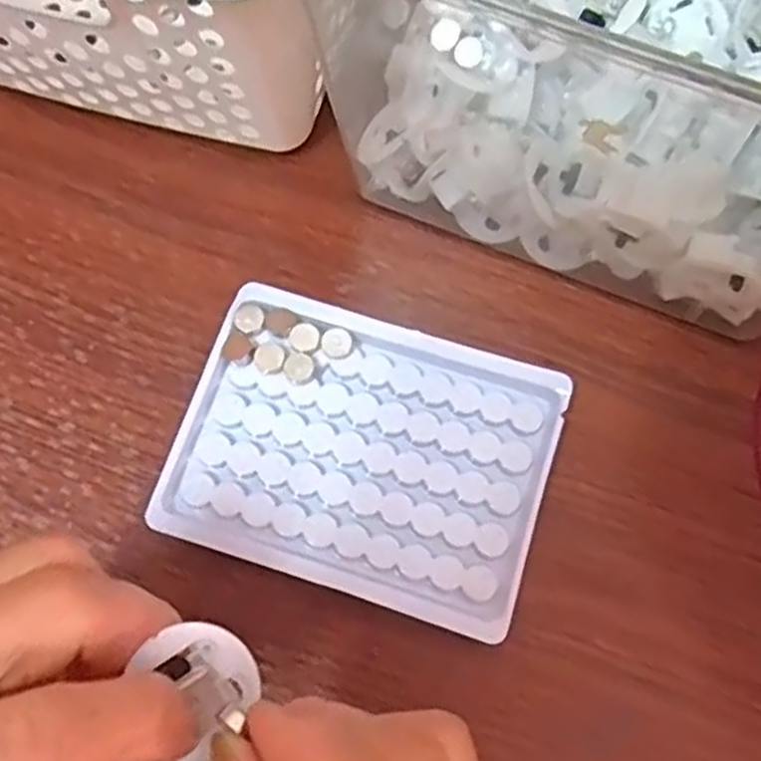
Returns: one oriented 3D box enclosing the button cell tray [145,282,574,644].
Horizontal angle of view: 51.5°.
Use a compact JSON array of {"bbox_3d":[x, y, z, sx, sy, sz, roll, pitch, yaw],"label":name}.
[{"bbox_3d":[-0.006,0.027,0.289,0.127,0.020,0.098,17,75,6],"label":"button cell tray"}]

